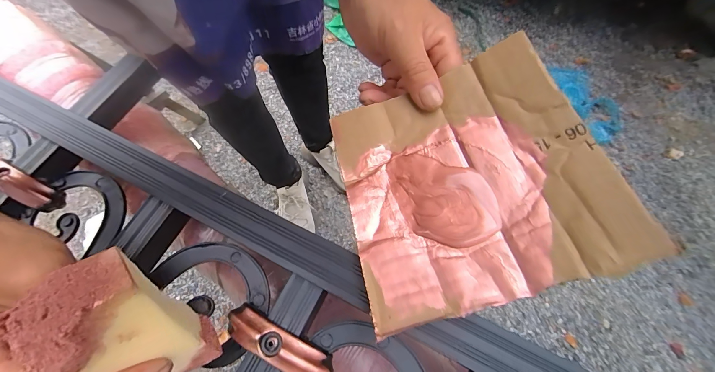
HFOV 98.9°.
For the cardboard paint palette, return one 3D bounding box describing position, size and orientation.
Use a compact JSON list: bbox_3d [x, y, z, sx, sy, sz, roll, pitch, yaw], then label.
[{"bbox_3d":[0.065,-0.005,0.196,0.149,0.017,0.149,-21,66,11],"label":"cardboard paint palette"}]

